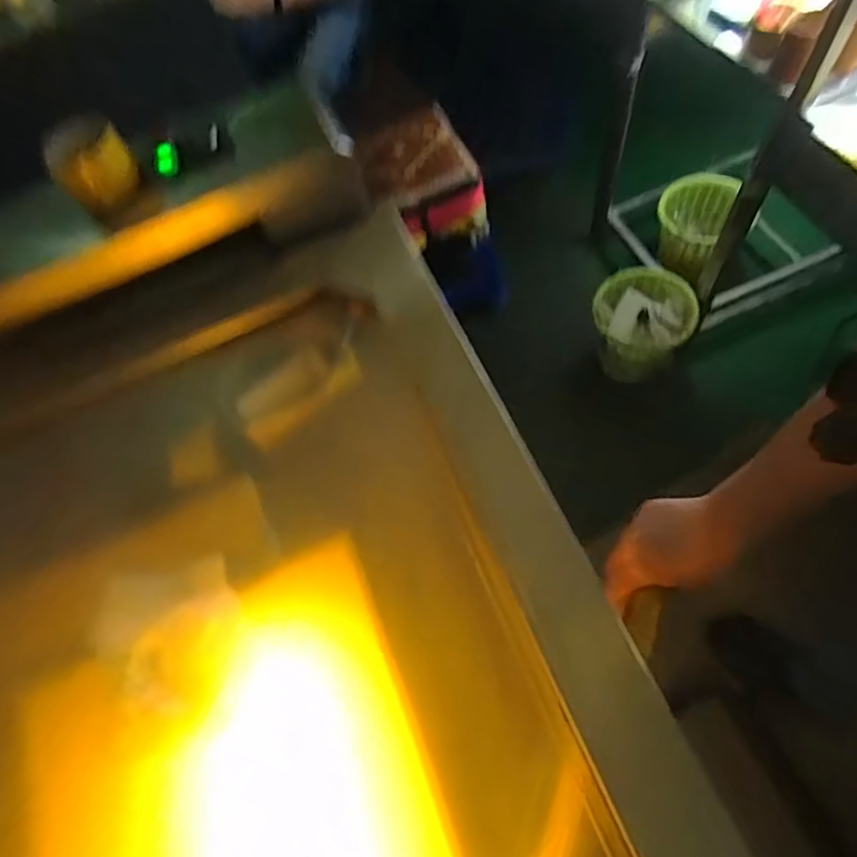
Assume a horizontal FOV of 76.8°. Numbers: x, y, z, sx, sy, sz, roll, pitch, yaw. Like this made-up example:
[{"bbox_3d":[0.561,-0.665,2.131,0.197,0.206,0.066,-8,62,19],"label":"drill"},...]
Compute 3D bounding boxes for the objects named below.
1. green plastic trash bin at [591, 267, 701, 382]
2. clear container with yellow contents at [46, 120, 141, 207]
[{"bbox_3d":[0.568,-0.269,1.492,0.242,0.269,0.249,-4,64,8],"label":"green plastic trash bin"},{"bbox_3d":[-0.384,-0.303,0.618,0.085,0.055,0.078,-1,64,2],"label":"clear container with yellow contents"}]

